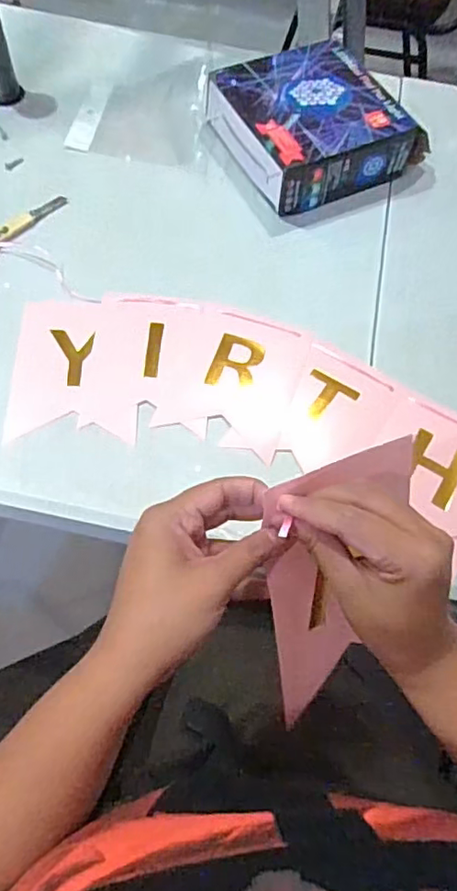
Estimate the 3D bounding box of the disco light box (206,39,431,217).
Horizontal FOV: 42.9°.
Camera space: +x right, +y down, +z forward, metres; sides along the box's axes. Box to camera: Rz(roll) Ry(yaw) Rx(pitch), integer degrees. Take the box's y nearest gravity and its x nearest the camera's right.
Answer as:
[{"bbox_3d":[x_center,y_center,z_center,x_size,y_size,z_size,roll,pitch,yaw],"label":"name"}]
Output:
[{"bbox_3d":[0.104,-0.395,0.716,0.208,0.073,0.198,-25,67,-16],"label":"disco light box"}]

